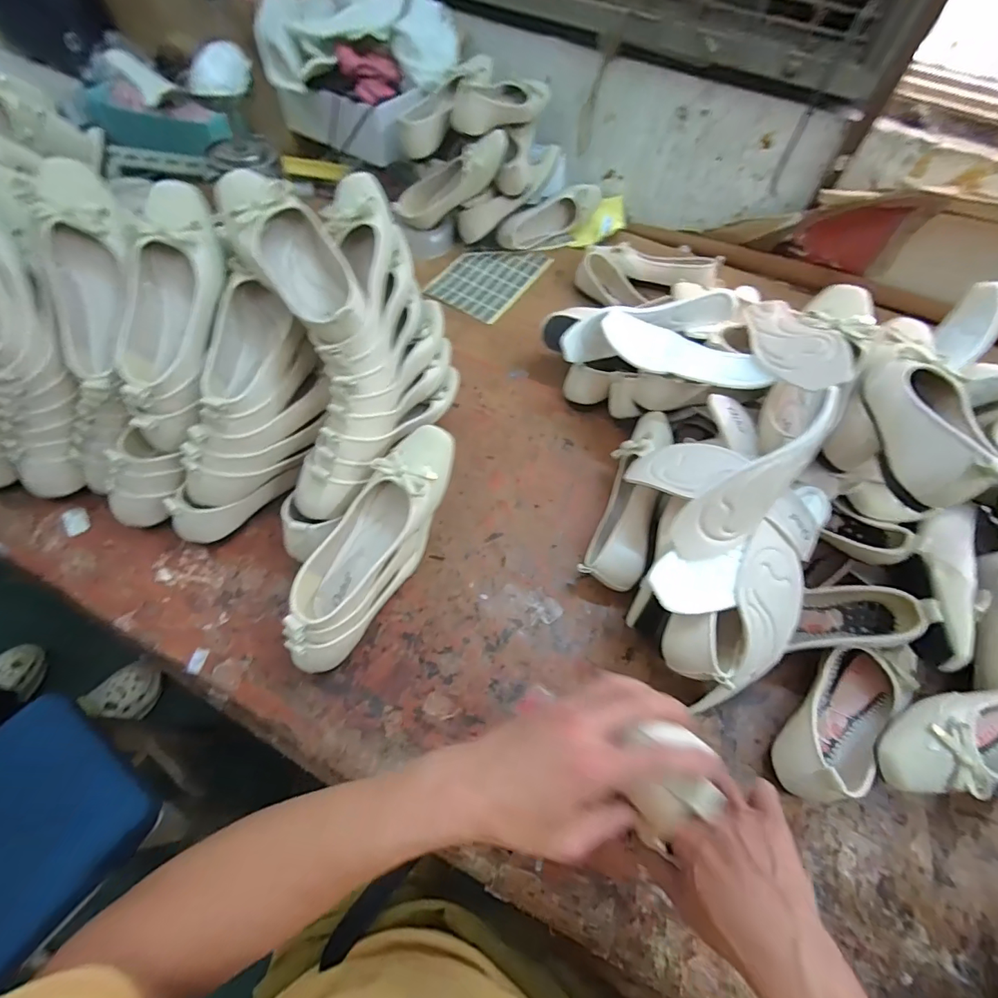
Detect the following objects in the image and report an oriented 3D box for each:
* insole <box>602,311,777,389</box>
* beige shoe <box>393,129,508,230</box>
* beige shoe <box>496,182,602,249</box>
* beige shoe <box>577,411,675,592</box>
[{"bbox_3d":[0.237,-0.193,0.602,0.224,0.049,0.071,35,62,16],"label":"insole"},{"bbox_3d":[-0.087,-0.614,0.891,0.245,0.073,0.079,-13,51,34],"label":"beige shoe"},{"bbox_3d":[0.112,-0.610,0.991,0.255,0.072,0.053,-28,65,-20],"label":"beige shoe"},{"bbox_3d":[0.174,-0.003,0.613,0.068,0.104,0.252,19,59,7],"label":"beige shoe"}]

